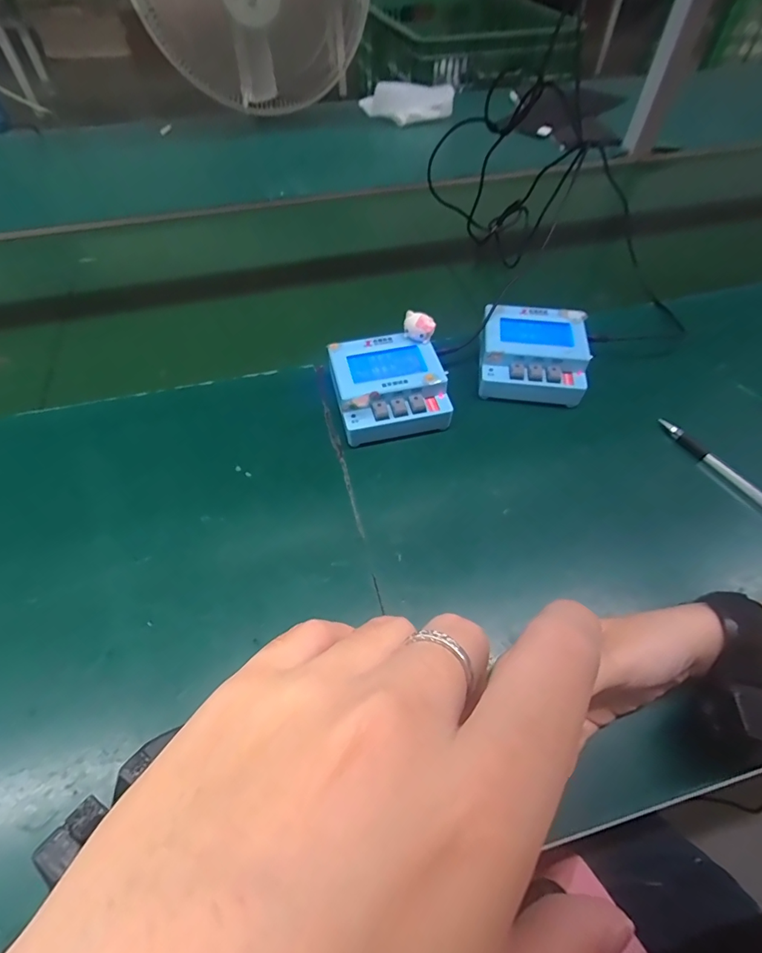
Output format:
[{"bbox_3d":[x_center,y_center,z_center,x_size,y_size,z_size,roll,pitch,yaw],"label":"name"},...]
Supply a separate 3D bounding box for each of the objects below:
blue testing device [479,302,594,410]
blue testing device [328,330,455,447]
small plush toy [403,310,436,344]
[{"bbox_3d":[0.155,-0.128,0.459,0.101,0.044,0.091,7,55,5],"label":"blue testing device"},{"bbox_3d":[0.007,-0.087,0.436,0.104,0.047,0.097,-11,56,-8],"label":"blue testing device"},{"bbox_3d":[0.037,-0.144,0.431,0.030,0.024,0.018,21,58,14],"label":"small plush toy"}]

